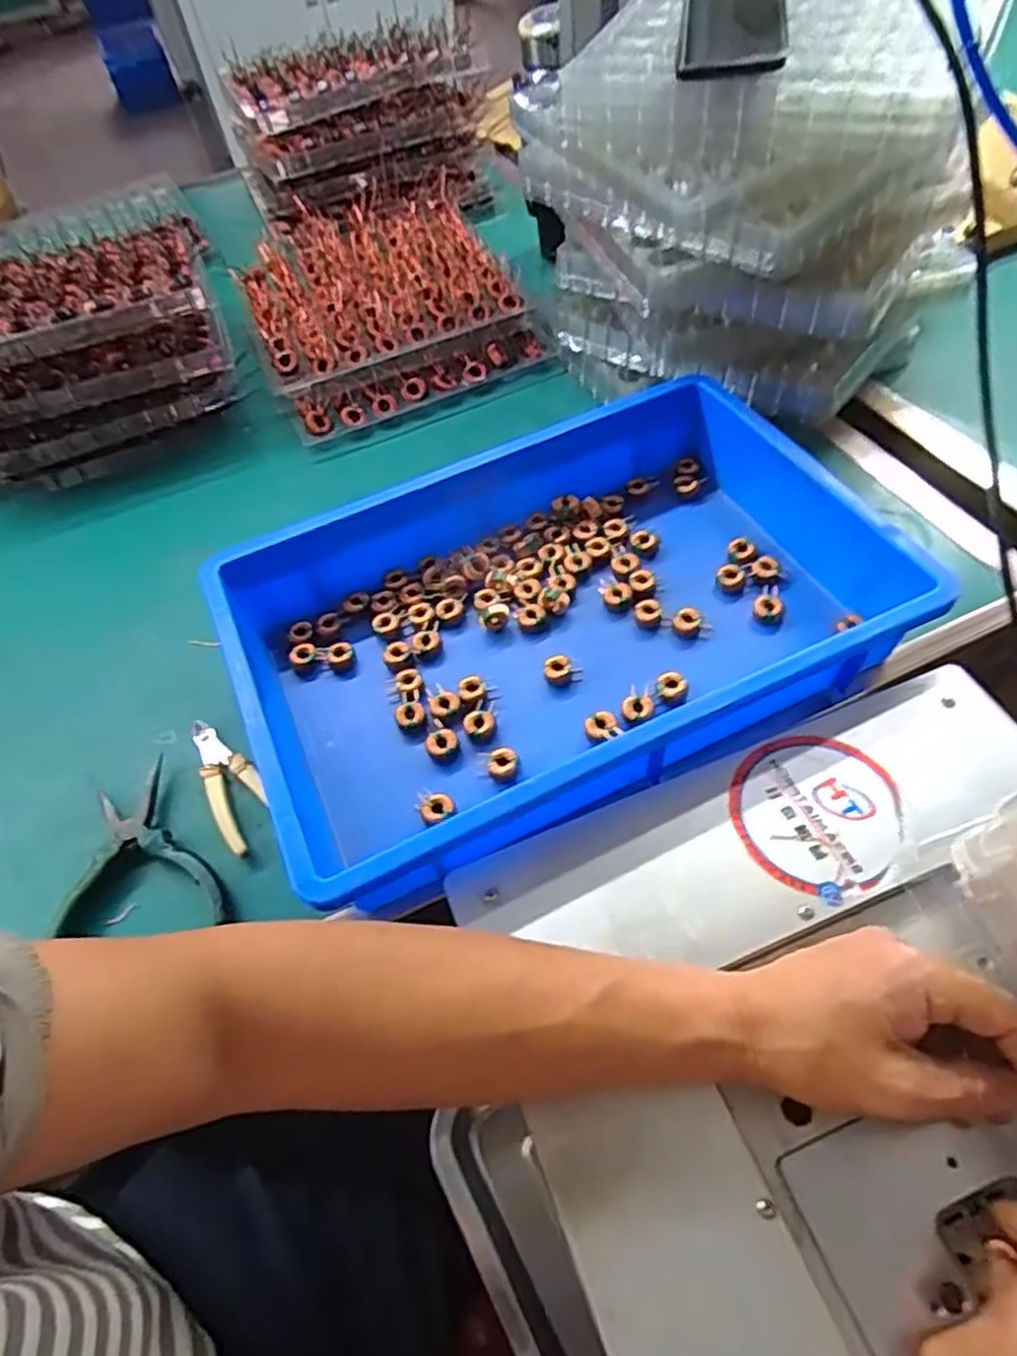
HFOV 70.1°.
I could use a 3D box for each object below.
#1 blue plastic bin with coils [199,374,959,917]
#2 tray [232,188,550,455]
[{"bbox_3d":[0.035,-0.047,0.523,0.437,0.086,0.290,-23,57,-10],"label":"blue plastic bin with coils"},{"bbox_3d":[-0.150,-0.430,0.819,0.282,0.060,0.347,-22,57,-10],"label":"tray"}]

